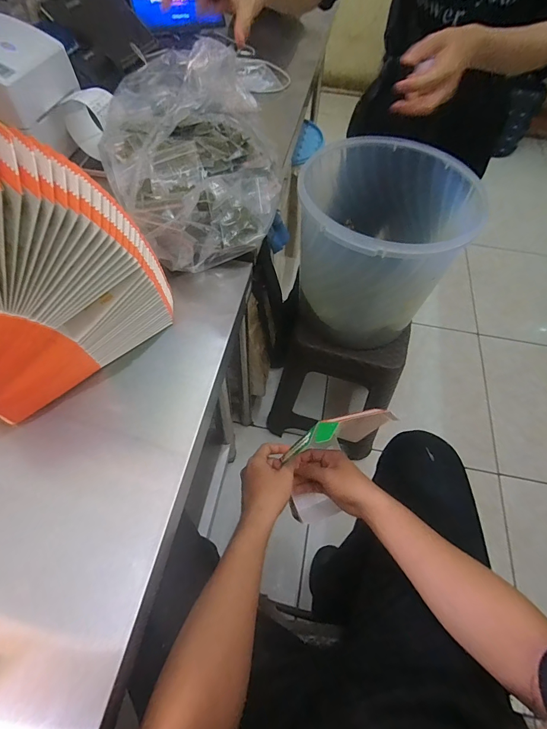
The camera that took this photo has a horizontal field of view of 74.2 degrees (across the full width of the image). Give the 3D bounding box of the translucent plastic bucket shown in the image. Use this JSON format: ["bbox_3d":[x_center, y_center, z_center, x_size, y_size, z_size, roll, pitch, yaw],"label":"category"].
[{"bbox_3d":[0.218,-0.242,0.795,0.322,0.321,0.347,1,57,-2],"label":"translucent plastic bucket"}]

